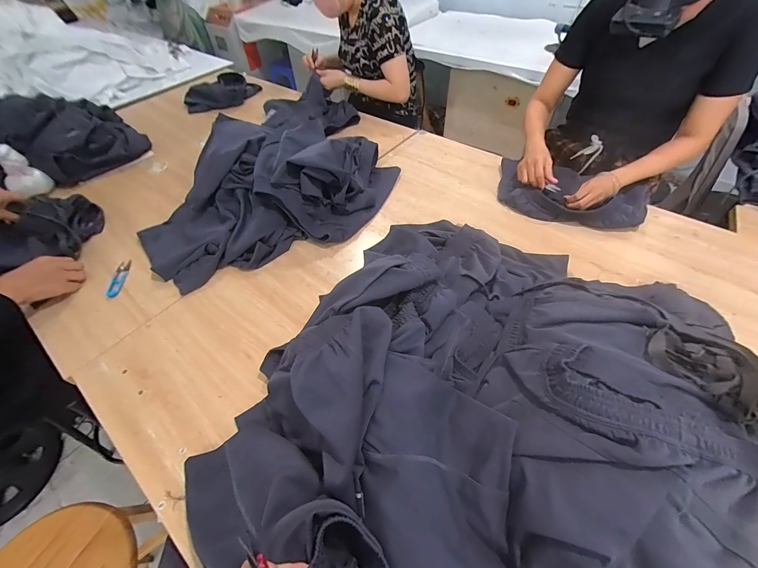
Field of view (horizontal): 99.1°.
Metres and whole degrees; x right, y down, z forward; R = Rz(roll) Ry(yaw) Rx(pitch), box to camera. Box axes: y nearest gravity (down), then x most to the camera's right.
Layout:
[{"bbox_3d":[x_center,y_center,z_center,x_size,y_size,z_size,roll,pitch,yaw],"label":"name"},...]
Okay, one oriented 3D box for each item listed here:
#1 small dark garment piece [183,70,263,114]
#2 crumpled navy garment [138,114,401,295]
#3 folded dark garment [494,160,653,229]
[{"bbox_3d":[-0.689,-0.830,1.393,0.166,0.058,0.312,26,58,22],"label":"small dark garment piece"},{"bbox_3d":[-0.288,-0.281,0.869,0.703,0.173,0.431,-25,55,-15],"label":"crumpled navy garment"},{"bbox_3d":[0.505,-0.249,0.872,0.383,0.054,0.212,24,58,21],"label":"folded dark garment"}]

